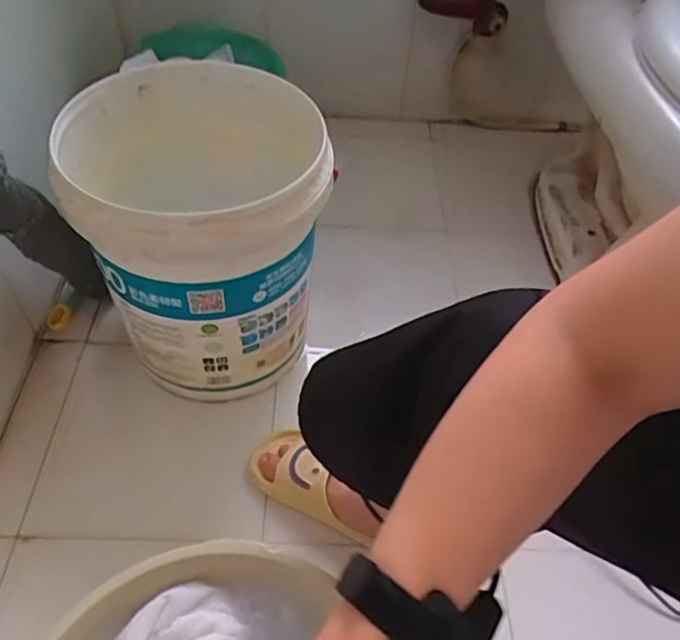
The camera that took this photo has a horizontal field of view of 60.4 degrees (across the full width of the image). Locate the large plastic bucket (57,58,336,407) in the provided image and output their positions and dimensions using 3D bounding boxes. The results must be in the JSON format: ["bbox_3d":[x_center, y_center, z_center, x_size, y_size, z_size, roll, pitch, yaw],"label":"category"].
[{"bbox_3d":[-0.171,-0.094,0.772,0.290,0.359,0.272,2,51,-3],"label":"large plastic bucket"}]

